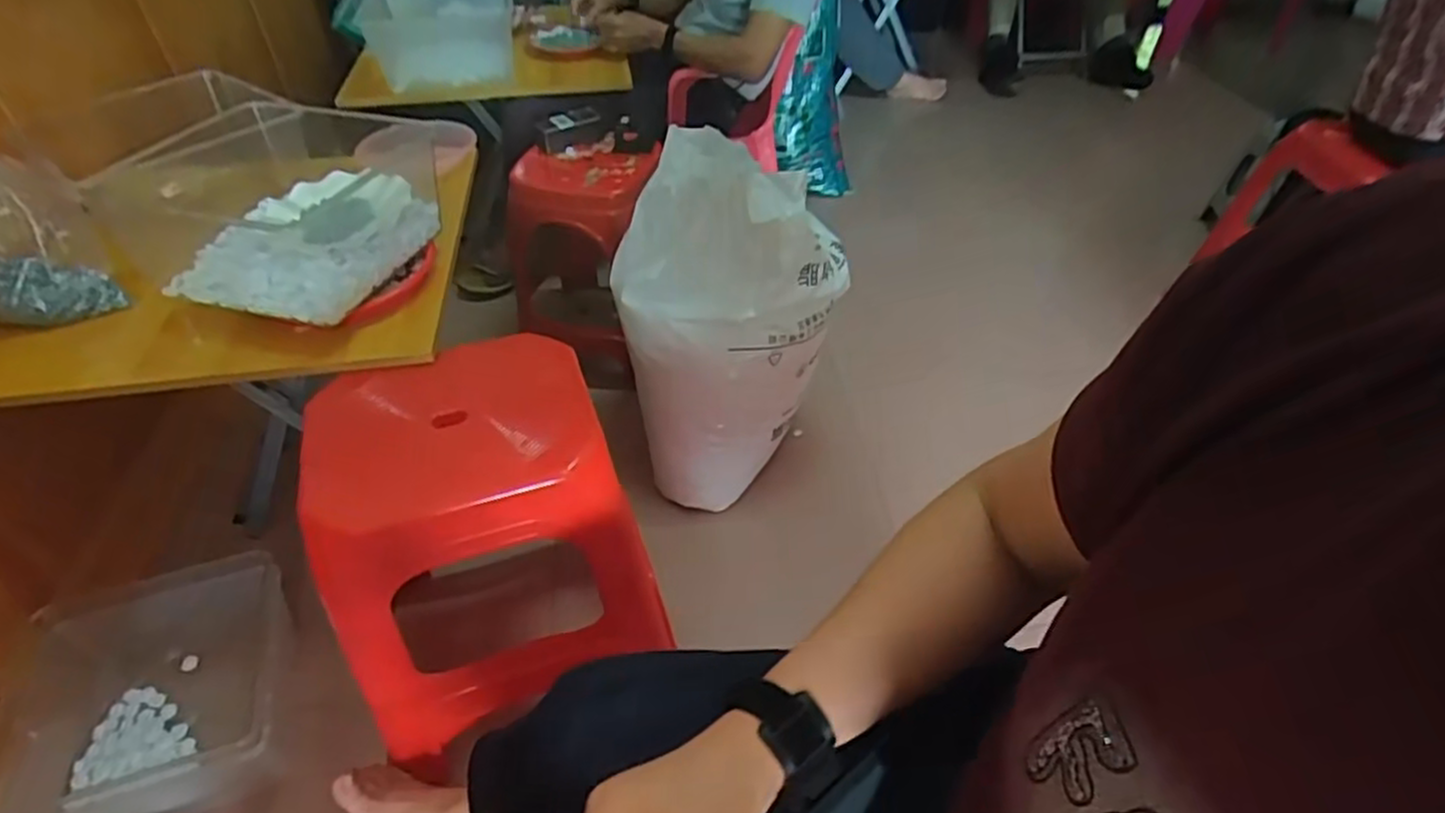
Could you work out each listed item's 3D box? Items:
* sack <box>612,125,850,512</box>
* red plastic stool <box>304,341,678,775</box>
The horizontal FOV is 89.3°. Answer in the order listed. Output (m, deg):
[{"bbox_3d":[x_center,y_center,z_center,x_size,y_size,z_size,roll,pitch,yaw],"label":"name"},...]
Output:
[{"bbox_3d":[0.021,-0.146,1.254,0.340,0.576,0.269,-18,47,-19],"label":"sack"},{"bbox_3d":[-0.297,0.174,0.936,0.344,0.417,0.295,-15,46,-16],"label":"red plastic stool"}]

